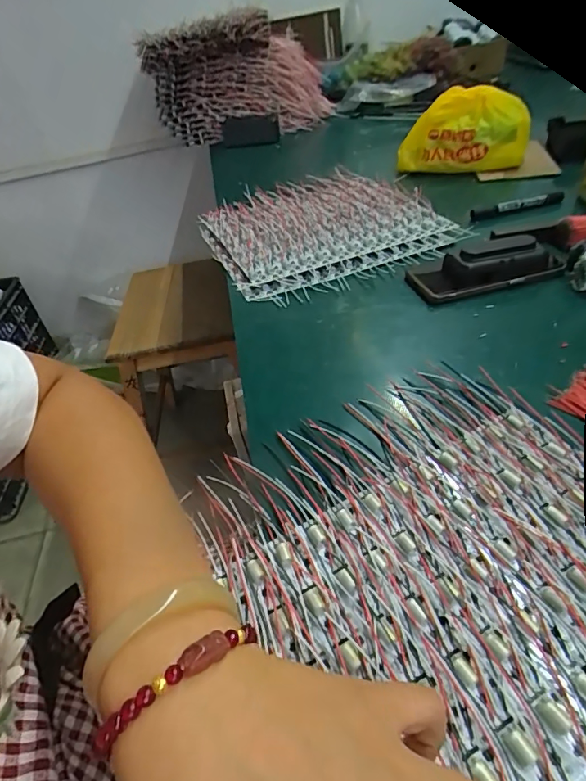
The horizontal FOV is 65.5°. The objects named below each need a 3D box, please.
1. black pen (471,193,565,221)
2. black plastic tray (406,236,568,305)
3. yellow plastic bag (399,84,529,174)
[{"bbox_3d":[0.318,-0.263,0.645,0.133,0.017,0.013,-14,40,-4],"label":"black pen"},{"bbox_3d":[0.215,-0.146,0.512,0.157,0.031,0.060,-13,42,-7],"label":"black plastic tray"},{"bbox_3d":[0.282,-0.429,0.756,0.198,0.112,0.070,13,46,26],"label":"yellow plastic bag"}]

